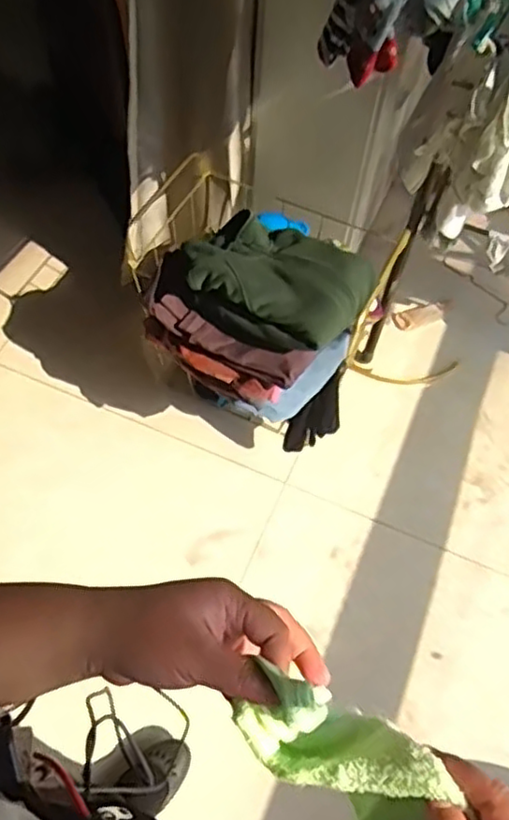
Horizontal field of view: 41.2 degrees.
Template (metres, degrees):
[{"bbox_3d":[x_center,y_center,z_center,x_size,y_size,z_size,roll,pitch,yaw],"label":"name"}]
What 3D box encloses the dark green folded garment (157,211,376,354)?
[{"bbox_3d":[0.023,-0.236,1.187,0.337,0.081,0.240,33,63,16],"label":"dark green folded garment"}]

